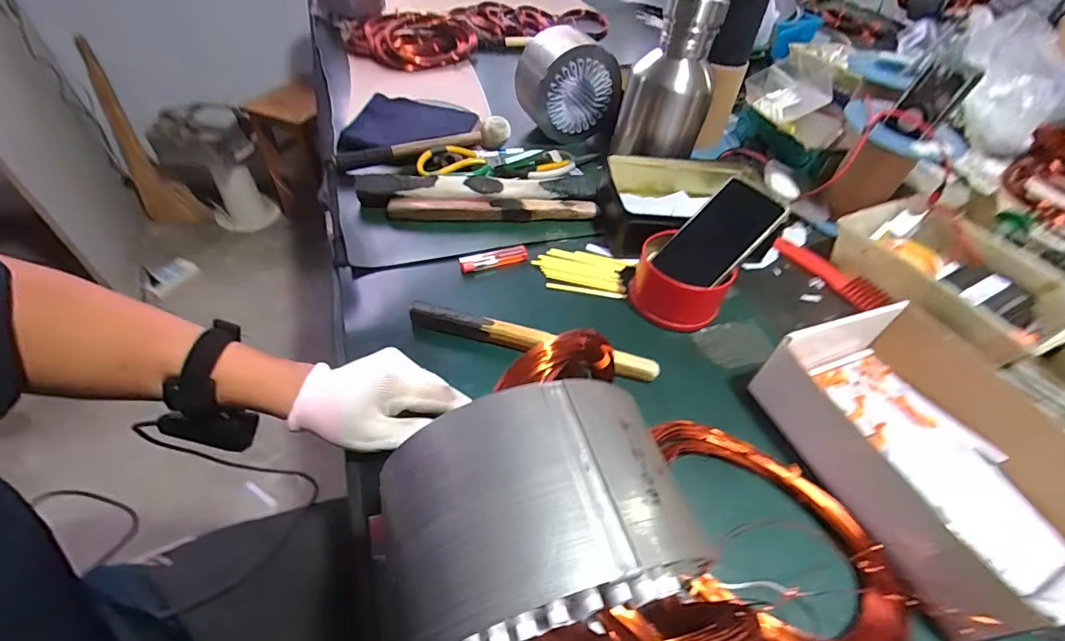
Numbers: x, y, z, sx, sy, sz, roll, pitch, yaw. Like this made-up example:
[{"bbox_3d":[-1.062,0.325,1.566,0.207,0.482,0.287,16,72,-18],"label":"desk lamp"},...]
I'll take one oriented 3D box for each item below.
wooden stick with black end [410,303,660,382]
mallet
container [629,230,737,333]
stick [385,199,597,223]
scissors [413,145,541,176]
[{"bbox_3d":[-0.002,0.023,0.481,0.259,0.028,0.018,14,48,6],"label":"wooden stick with black end"},{"bbox_3d":[-0.159,-0.264,0.694,0.255,0.049,0.033,-16,51,-18],"label":"mallet"},{"bbox_3d":[0.165,-0.041,0.531,0.104,0.063,0.088,32,52,21],"label":"container"},{"bbox_3d":[-0.052,-0.149,0.626,0.272,0.024,0.026,-2,48,-6],"label":"stick"},{"bbox_3d":[-0.080,-0.251,0.706,0.189,0.024,0.048,-13,50,-16],"label":"scissors"}]

